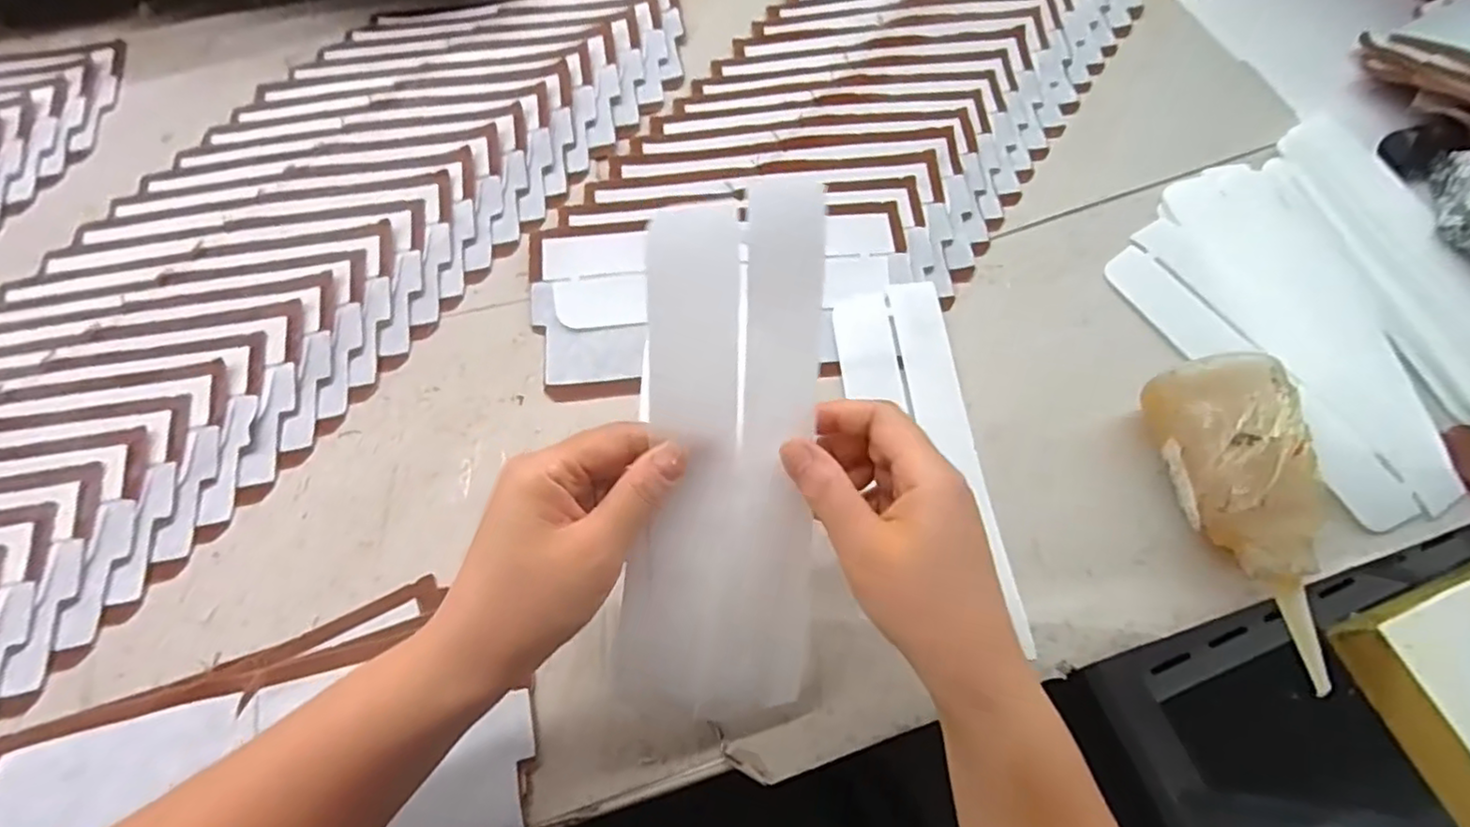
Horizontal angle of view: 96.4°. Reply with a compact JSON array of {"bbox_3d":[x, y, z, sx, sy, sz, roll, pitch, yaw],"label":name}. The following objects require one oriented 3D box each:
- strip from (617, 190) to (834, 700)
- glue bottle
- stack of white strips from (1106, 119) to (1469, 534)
[{"bbox_3d":[-0.001,0.022,0.266,0.077,0.006,0.217,2,101,-14],"label":"strip"},{"bbox_3d":[0.258,0.050,0.331,0.049,0.059,0.153,-2,66,-2],"label":"glue bottle"},{"bbox_3d":[0.388,-0.071,0.415,0.216,0.020,0.236,-25,69,-11],"label":"stack of white strips"}]

